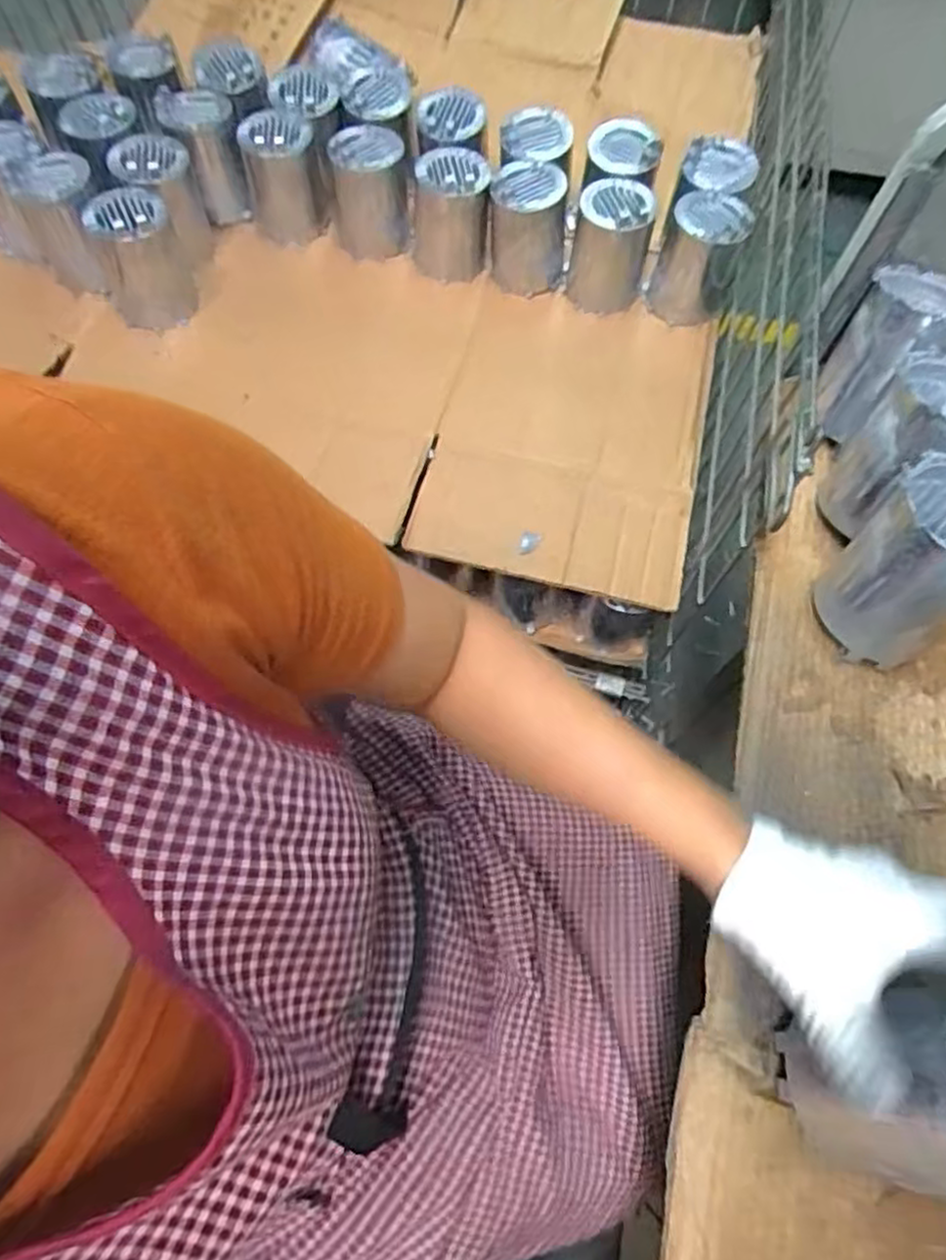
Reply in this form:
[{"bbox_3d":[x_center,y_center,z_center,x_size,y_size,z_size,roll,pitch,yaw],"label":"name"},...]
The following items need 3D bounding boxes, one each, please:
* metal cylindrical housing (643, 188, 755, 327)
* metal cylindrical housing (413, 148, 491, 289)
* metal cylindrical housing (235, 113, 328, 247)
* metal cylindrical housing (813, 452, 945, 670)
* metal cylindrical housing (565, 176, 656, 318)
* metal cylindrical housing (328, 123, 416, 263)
[{"bbox_3d":[0.272,-0.444,0.832,0.091,0.119,0.092,1,65,-1],"label":"metal cylindrical housing"},{"bbox_3d":[-0.028,-0.514,0.869,0.092,0.120,0.092,0,65,-1],"label":"metal cylindrical housing"},{"bbox_3d":[-0.236,-0.566,0.885,0.089,0.121,0.079,-9,66,-5],"label":"metal cylindrical housing"},{"bbox_3d":[0.306,-0.045,0.482,0.106,0.113,0.090,-28,69,-13],"label":"metal cylindrical housing"},{"bbox_3d":[0.161,-0.460,0.839,0.084,0.121,0.081,1,65,-1],"label":"metal cylindrical housing"},{"bbox_3d":[-0.126,-0.539,0.875,0.088,0.136,0.092,1,65,-1],"label":"metal cylindrical housing"}]

